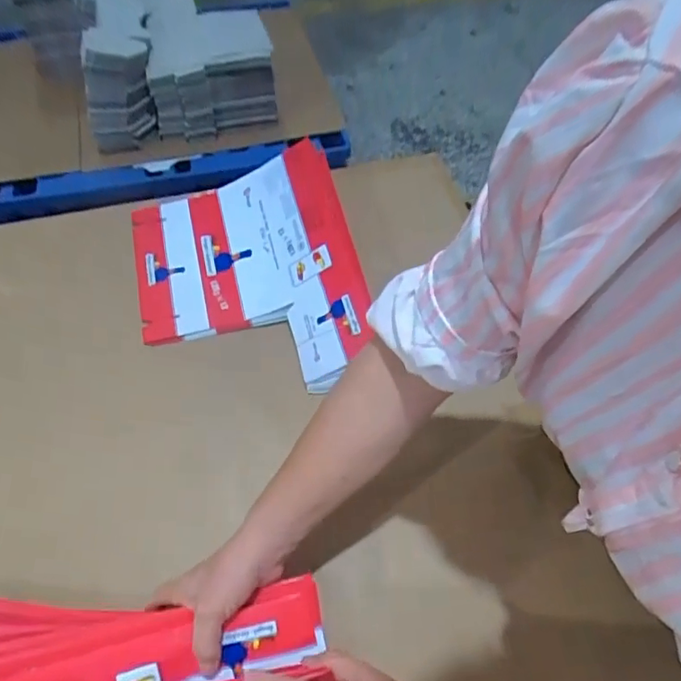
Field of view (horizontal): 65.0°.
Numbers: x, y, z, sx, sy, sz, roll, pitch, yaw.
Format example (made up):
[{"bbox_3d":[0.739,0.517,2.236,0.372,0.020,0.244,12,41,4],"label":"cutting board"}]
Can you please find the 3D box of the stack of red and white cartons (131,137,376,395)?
[{"bbox_3d":[-0.129,-0.102,0.733,0.304,0.077,0.387,-12,59,-7],"label":"stack of red and white cartons"}]

